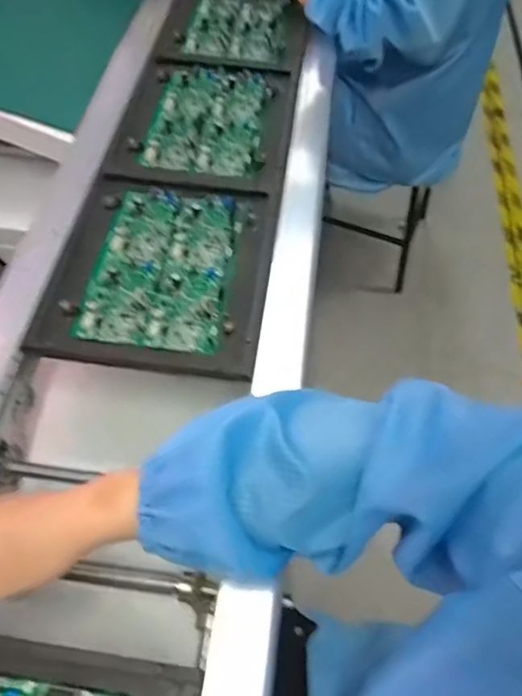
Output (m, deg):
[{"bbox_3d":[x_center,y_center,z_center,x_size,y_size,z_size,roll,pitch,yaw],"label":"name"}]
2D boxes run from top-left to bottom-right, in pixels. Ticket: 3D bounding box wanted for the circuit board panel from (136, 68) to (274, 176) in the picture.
[{"bbox_3d":[-0.069,-0.319,0.748,0.151,0.014,0.210,6,58,4],"label":"circuit board panel"}]

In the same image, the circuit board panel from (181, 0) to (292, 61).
[{"bbox_3d":[-0.035,-0.538,0.882,0.154,0.011,0.220,5,57,3],"label":"circuit board panel"}]

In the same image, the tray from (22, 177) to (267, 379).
[{"bbox_3d":[-0.107,-0.090,0.608,0.219,0.026,0.251,6,58,4],"label":"tray"}]

